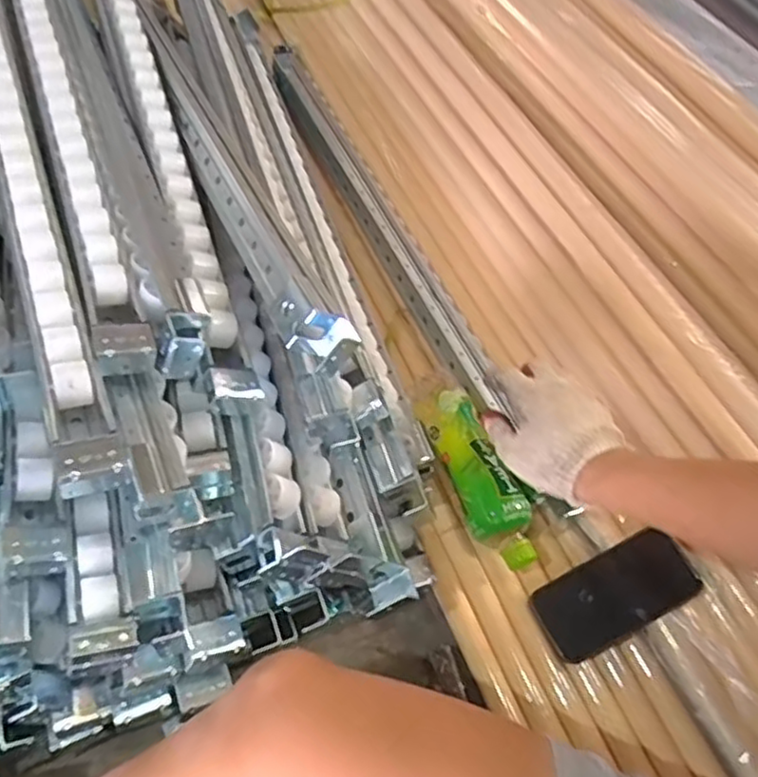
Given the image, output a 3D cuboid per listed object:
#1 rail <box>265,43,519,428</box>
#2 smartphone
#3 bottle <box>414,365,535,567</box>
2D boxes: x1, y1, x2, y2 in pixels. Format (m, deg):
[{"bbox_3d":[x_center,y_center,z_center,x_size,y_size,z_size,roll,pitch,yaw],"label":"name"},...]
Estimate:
[{"bbox_3d":[-0.020,-0.255,0.933,0.049,0.048,0.718,-20,58,-12],"label":"rail"},{"bbox_3d":[0.223,0.195,0.648,0.146,0.014,0.071,-31,71,2],"label":"smartphone"},{"bbox_3d":[0.094,0.079,0.709,0.058,0.065,0.227,-16,57,-10],"label":"bottle"}]

